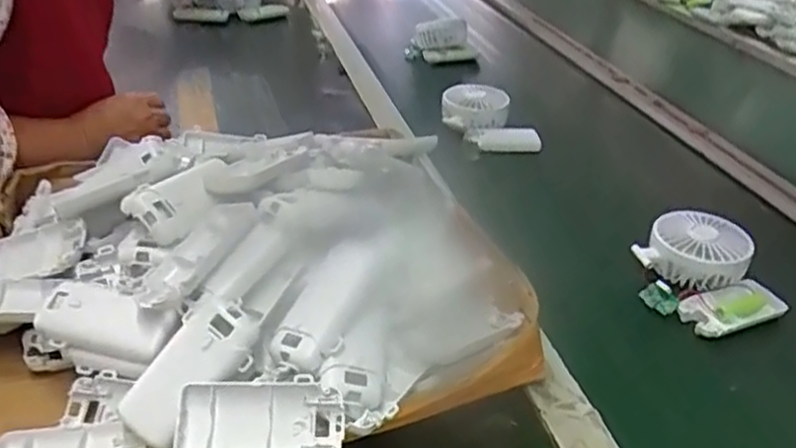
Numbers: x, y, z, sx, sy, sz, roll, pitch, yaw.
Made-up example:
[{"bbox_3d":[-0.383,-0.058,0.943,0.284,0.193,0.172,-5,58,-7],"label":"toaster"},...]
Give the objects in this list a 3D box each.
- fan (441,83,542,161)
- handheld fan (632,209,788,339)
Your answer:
[{"bbox_3d":[0.113,-0.139,0.905,0.105,0.055,0.126,-12,35,-21],"label":"fan"},{"bbox_3d":[0.274,0.044,0.631,0.110,0.049,0.126,-3,33,-8],"label":"handheld fan"}]

